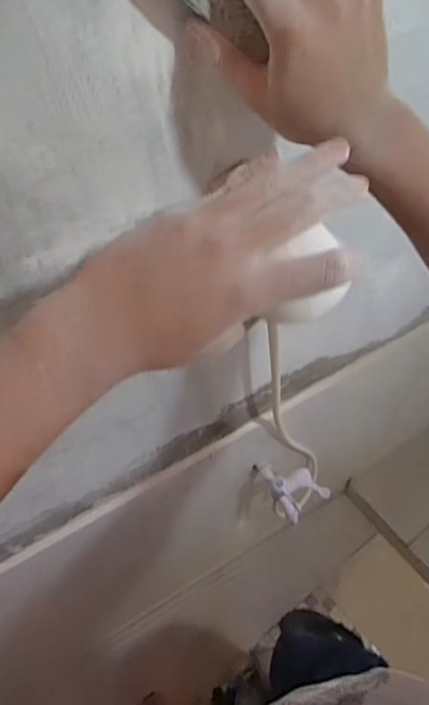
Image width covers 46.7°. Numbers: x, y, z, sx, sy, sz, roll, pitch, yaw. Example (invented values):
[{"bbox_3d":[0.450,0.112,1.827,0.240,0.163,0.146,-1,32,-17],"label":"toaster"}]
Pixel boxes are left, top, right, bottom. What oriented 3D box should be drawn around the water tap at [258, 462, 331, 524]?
[{"bbox_3d":[0.169,0.281,1.077,0.108,0.091,0.133,-31,60,-16],"label":"water tap"}]

